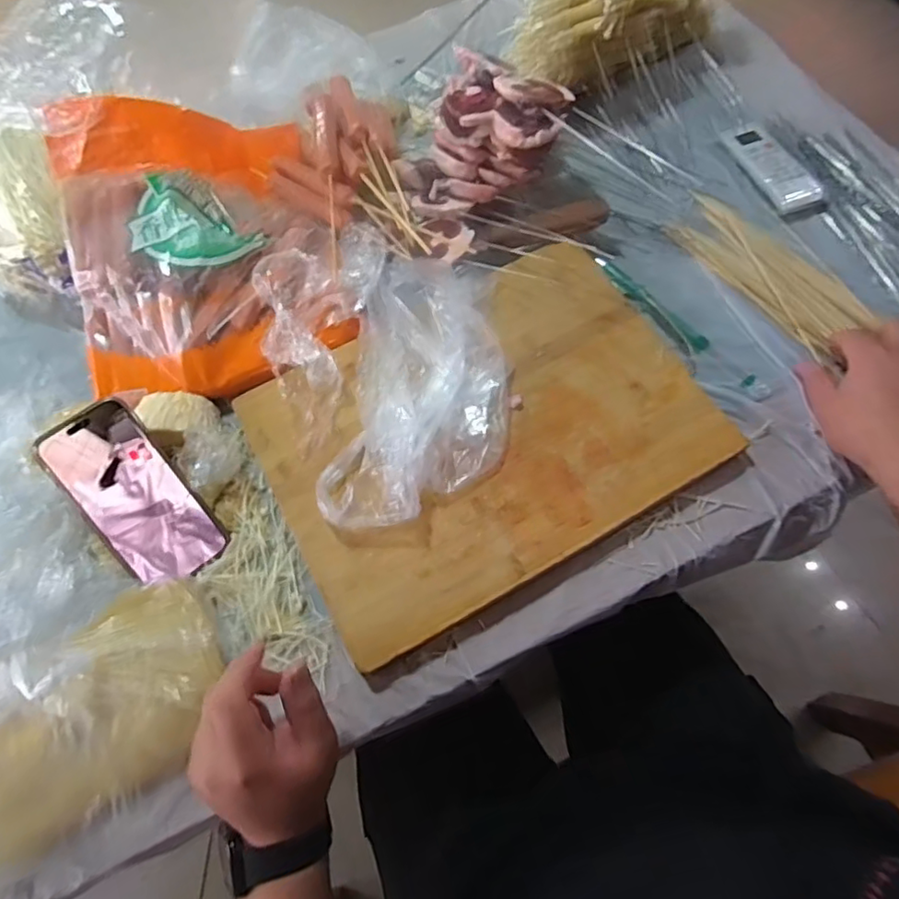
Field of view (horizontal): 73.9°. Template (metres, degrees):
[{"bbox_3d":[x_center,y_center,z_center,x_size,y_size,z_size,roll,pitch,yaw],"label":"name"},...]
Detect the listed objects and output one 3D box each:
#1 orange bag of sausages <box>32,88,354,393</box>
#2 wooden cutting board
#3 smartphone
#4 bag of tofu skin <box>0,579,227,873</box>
[{"bbox_3d":[-0.244,-0.197,0.564,0.266,0.119,0.266,-24,67,-7],"label":"orange bag of sausages"},{"bbox_3d":[0.038,-0.021,0.537,0.385,0.029,0.265,-28,67,-9],"label":"wooden cutting board"},{"bbox_3d":[-0.262,0.039,0.497,0.077,0.010,0.159,-39,99,-14],"label":"smartphone"},{"bbox_3d":[-0.278,0.196,0.434,0.215,0.064,0.146,-27,67,-8],"label":"bag of tofu skin"}]

